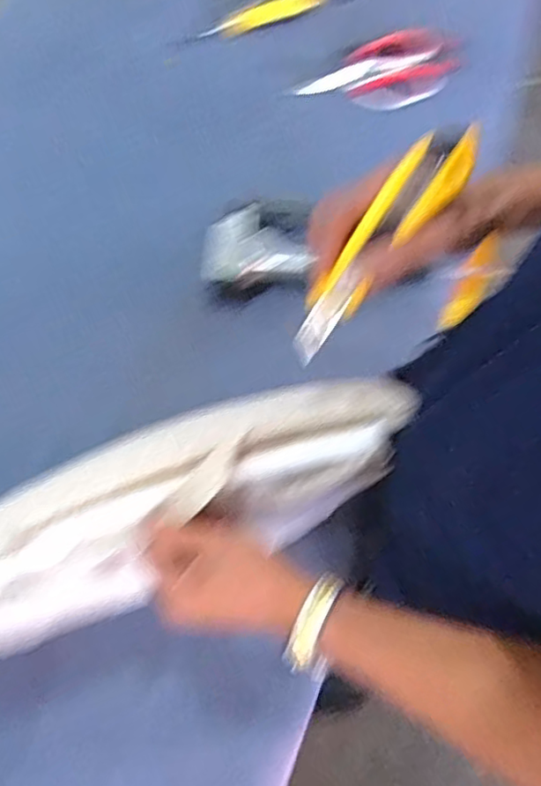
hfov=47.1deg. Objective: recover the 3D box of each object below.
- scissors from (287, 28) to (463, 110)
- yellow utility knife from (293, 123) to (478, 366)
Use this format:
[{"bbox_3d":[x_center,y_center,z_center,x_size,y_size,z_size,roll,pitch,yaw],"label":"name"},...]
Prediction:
[{"bbox_3d":[0.148,-0.418,0.822,0.219,0.024,0.093,-19,89,2],"label":"scissors"},{"bbox_3d":[0.066,-0.095,0.407,0.033,0.015,0.175,47,118,19],"label":"yellow utility knife"}]

